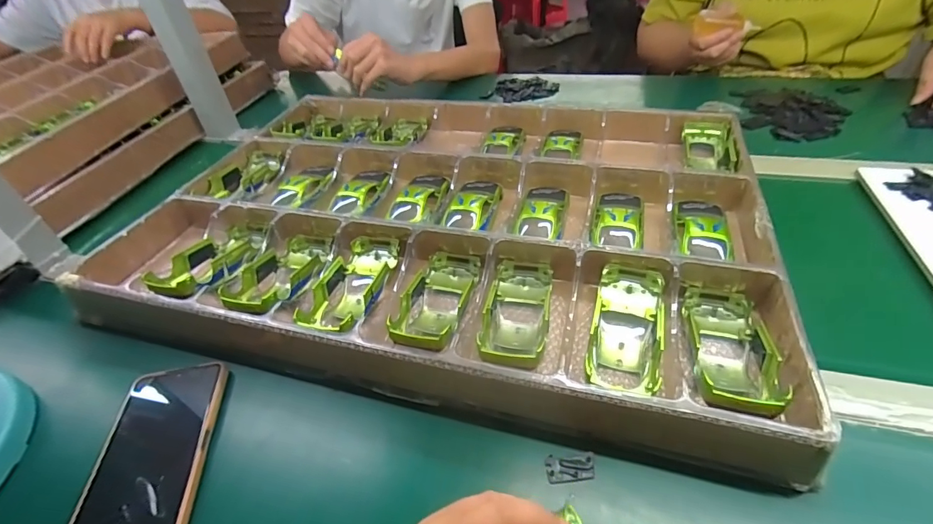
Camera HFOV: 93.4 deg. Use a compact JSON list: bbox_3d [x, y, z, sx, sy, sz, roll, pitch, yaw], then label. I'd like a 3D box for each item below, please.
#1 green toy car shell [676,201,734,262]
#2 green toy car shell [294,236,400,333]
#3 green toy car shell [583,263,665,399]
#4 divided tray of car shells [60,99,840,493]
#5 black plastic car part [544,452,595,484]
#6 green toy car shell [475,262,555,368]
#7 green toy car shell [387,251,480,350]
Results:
[{"bbox_3d":[0.240,-0.041,0.446,0.048,0.024,0.097,9,44,16],"label":"green toy car shell"},{"bbox_3d":[-0.109,0.022,0.424,0.058,0.043,0.132,3,43,11],"label":"green toy car shell"},{"bbox_3d":[0.132,0.052,0.364,0.053,0.030,0.118,9,45,17],"label":"green toy car shell"},{"bbox_3d":[-0.030,-0.072,0.502,0.646,0.051,0.462,7,44,15],"label":"divided tray of car shells"},{"bbox_3d":[0.073,0.144,0.307,0.034,0.004,0.018,-5,42,1],"label":"black plastic car part"},{"bbox_3d":[0.044,0.047,0.384,0.055,0.039,0.135,6,33,12],"label":"green toy car shell"},{"bbox_3d":[-0.024,0.036,0.406,0.054,0.037,0.133,7,30,13],"label":"green toy car shell"}]

